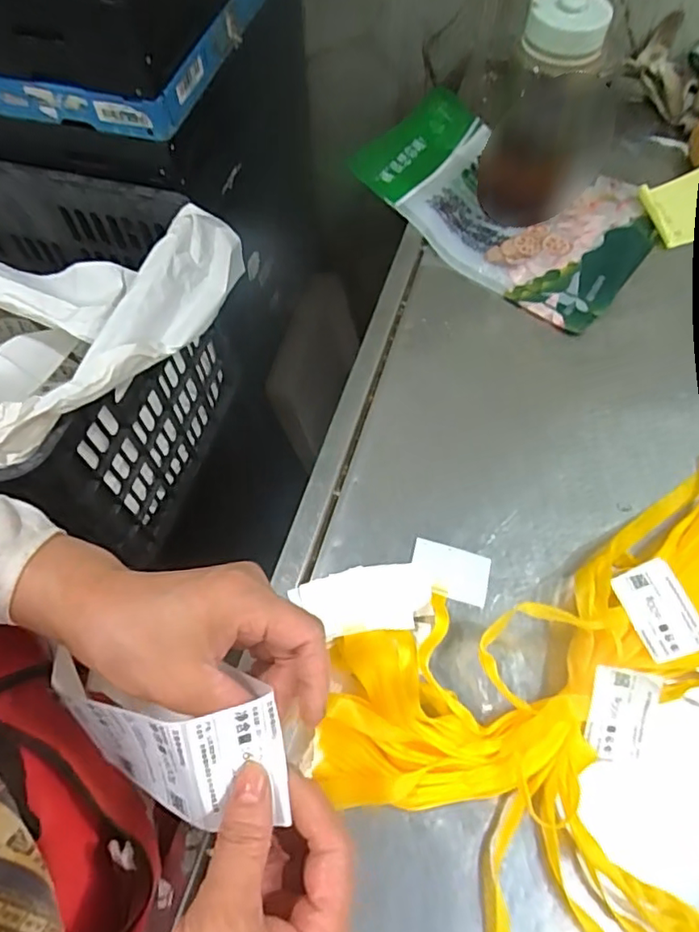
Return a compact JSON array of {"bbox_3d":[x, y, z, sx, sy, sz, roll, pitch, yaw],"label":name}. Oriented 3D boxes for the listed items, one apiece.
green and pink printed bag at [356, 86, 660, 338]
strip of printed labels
[{"bbox_3d":[0.176,-0.294,0.608,0.294,0.055,0.245,34,68,18],"label":"green and pink printed bag"},{"bbox_3d":[-0.087,0.133,0.284,0.126,0.074,0.038,5,24,28],"label":"strip of printed labels"}]

